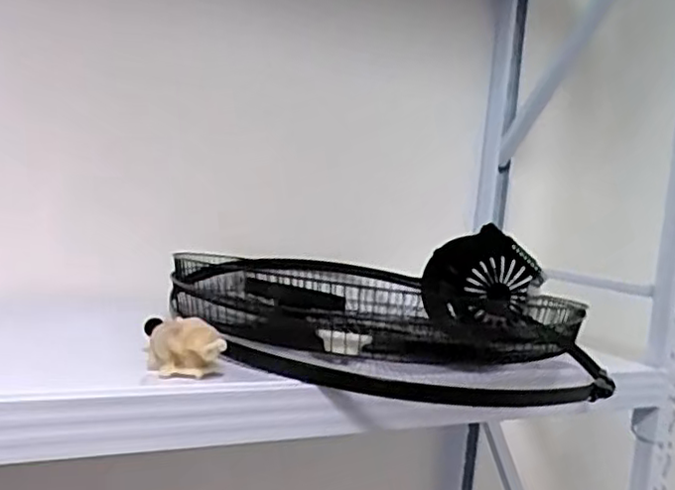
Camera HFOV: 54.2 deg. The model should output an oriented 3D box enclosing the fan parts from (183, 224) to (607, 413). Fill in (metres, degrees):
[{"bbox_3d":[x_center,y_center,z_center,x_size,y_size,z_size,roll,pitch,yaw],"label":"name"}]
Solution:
[{"bbox_3d":[0.031,0.054,0.856,0.467,0.139,0.533,5,4,-17],"label":"fan parts"}]

